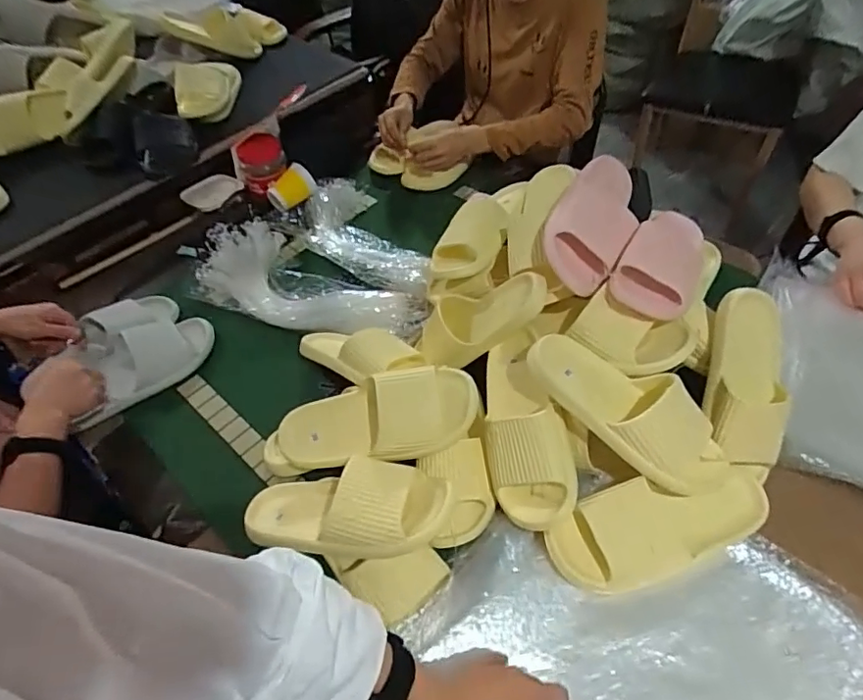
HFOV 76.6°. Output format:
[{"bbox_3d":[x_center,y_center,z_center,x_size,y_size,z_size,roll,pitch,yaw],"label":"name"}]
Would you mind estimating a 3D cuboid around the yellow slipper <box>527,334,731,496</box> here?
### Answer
[{"bbox_3d":[0.237,0.065,0.643,0.258,0.067,0.101,36,62,13],"label":"yellow slipper"}]

